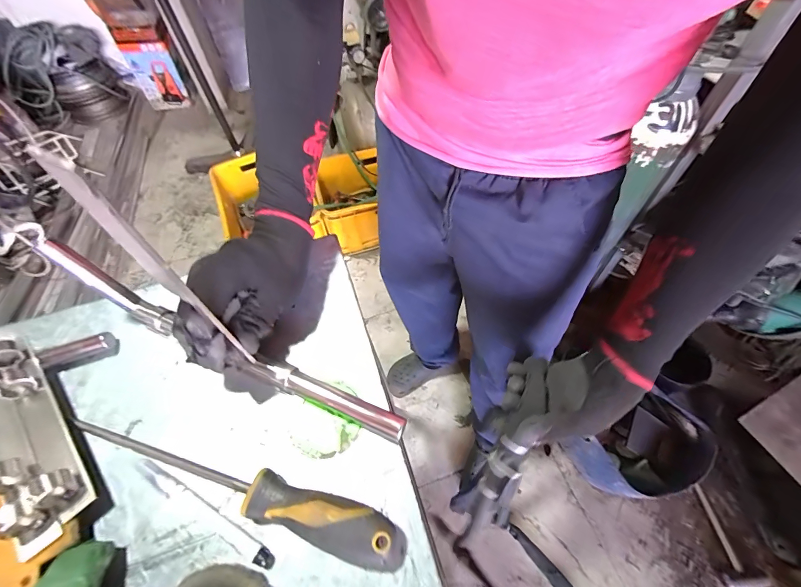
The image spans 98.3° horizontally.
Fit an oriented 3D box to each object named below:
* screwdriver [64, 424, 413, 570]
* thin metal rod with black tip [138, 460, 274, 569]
[{"bbox_3d":[-0.136,0.142,0.265,0.285,0.031,0.031,13,58,12],"label":"screwdriver"},{"bbox_3d":[-0.150,0.165,0.261,0.130,0.010,0.013,23,60,17],"label":"thin metal rod with black tip"}]

